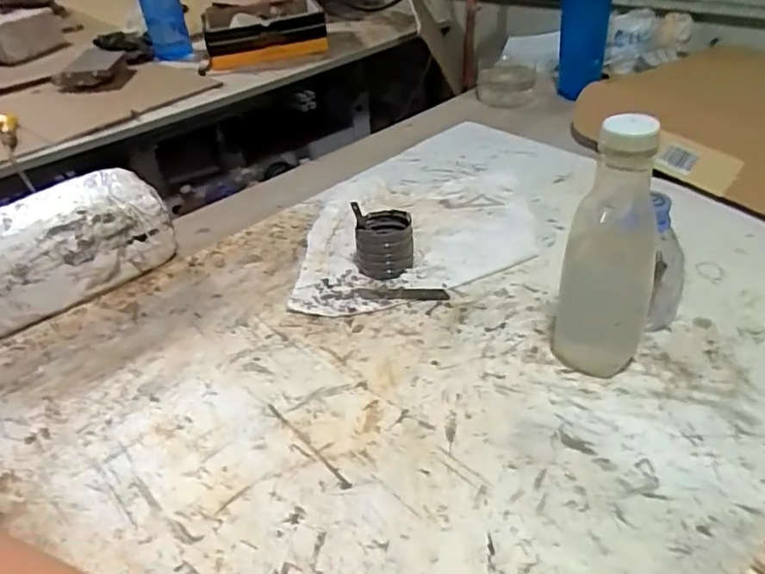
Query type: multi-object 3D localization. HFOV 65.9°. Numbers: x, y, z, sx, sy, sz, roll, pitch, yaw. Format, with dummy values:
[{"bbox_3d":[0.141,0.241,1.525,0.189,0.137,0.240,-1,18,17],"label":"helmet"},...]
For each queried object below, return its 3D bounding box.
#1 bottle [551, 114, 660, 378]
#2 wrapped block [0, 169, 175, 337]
[{"bbox_3d":[0.186,-0.029,0.483,0.074,0.226,0.061,7,40,18],"label":"bottle"},{"bbox_3d":[-0.383,-0.047,0.695,0.244,0.100,0.113,-31,43,-28],"label":"wrapped block"}]

